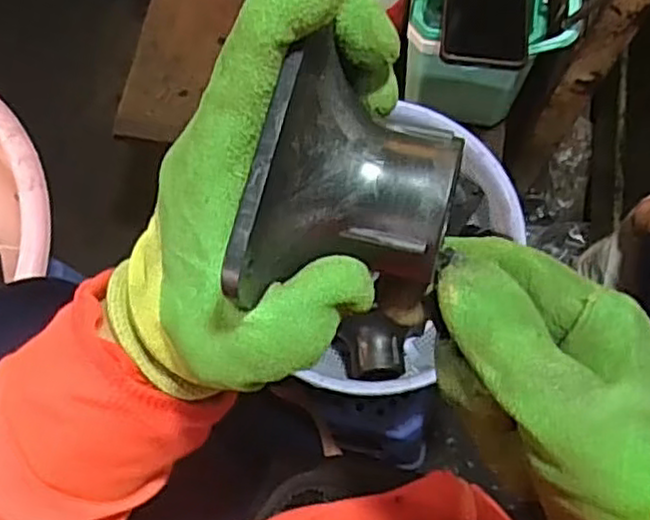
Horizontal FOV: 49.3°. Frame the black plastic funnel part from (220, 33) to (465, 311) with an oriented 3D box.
[{"bbox_3d":[0.009,-0.015,0.202,0.051,0.055,0.066,13,72,4],"label":"black plastic funnel part"}]

